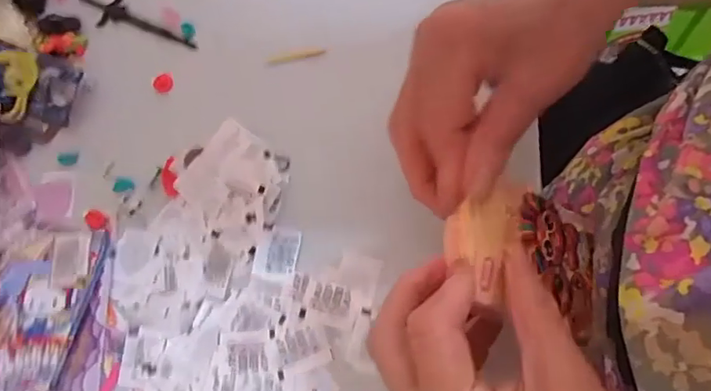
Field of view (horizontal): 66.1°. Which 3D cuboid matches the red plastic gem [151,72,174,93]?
[{"bbox_3d":[-0.128,-0.075,0.361,0.014,0.004,0.015,-5,72,4],"label":"red plastic gem"}]

